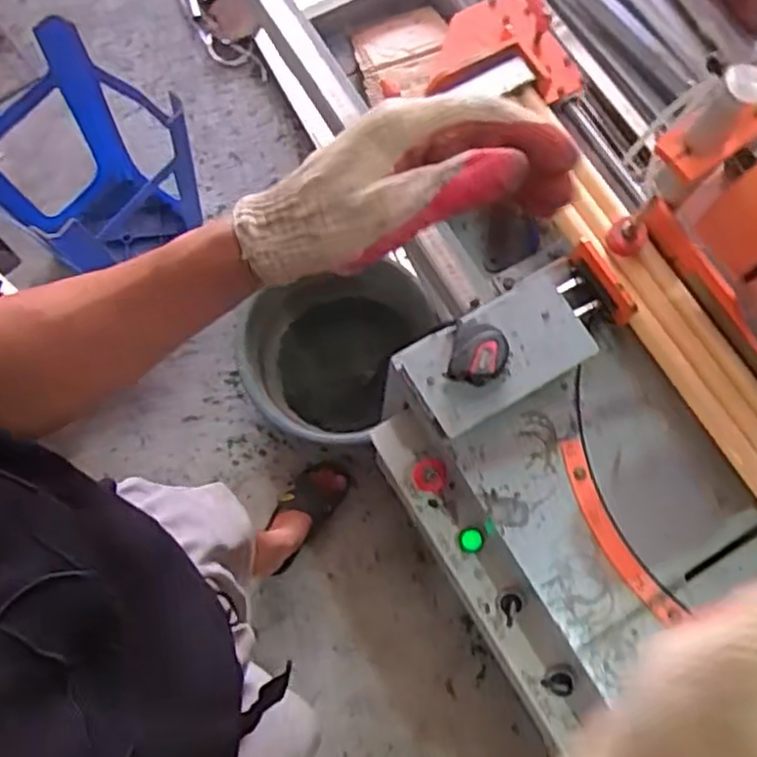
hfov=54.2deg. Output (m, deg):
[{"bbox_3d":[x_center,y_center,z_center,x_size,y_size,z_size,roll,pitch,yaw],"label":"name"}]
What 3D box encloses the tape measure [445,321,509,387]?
[{"bbox_3d":[0.110,-0.026,0.813,0.060,0.031,0.067,15,73,2],"label":"tape measure"}]

